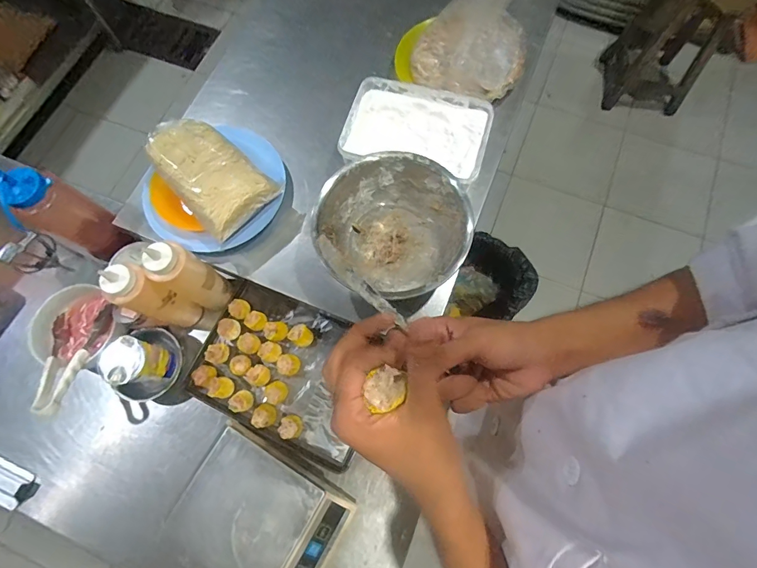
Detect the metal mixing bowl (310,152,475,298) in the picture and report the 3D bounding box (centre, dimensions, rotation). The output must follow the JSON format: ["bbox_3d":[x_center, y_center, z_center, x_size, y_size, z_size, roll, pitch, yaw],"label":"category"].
[{"bbox_3d":[0.019,-0.084,0.618,0.236,0.092,0.221,26,75,9],"label":"metal mixing bowl"}]

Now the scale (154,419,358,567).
[{"bbox_3d":[-0.173,0.346,0.574,0.227,0.056,0.179,26,75,9],"label":"scale"}]

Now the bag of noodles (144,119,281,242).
[{"bbox_3d":[-0.276,-0.186,0.631,0.130,0.047,0.209,-42,76,-11],"label":"bag of noodles"}]

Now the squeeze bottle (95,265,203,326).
[{"bbox_3d":[-0.351,0.024,0.619,0.054,0.191,0.054,0,73,1],"label":"squeeze bottle"}]

